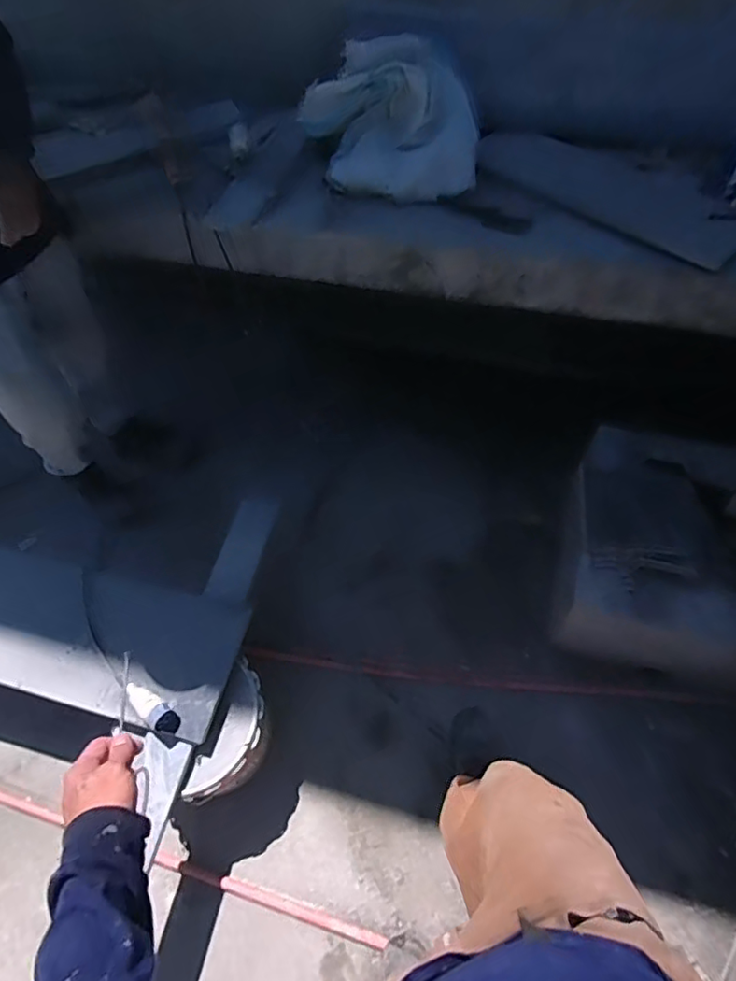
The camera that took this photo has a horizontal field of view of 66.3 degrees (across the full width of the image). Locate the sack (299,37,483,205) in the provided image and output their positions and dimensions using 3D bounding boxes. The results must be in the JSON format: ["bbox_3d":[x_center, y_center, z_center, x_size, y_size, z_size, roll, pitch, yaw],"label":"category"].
[{"bbox_3d":[0.049,-0.753,1.156,0.314,0.170,0.321,-20,60,-10],"label":"sack"}]

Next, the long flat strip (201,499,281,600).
[{"bbox_3d":[-0.305,0.133,1.401,0.109,0.018,0.340,7,42,3],"label":"long flat strip"}]

